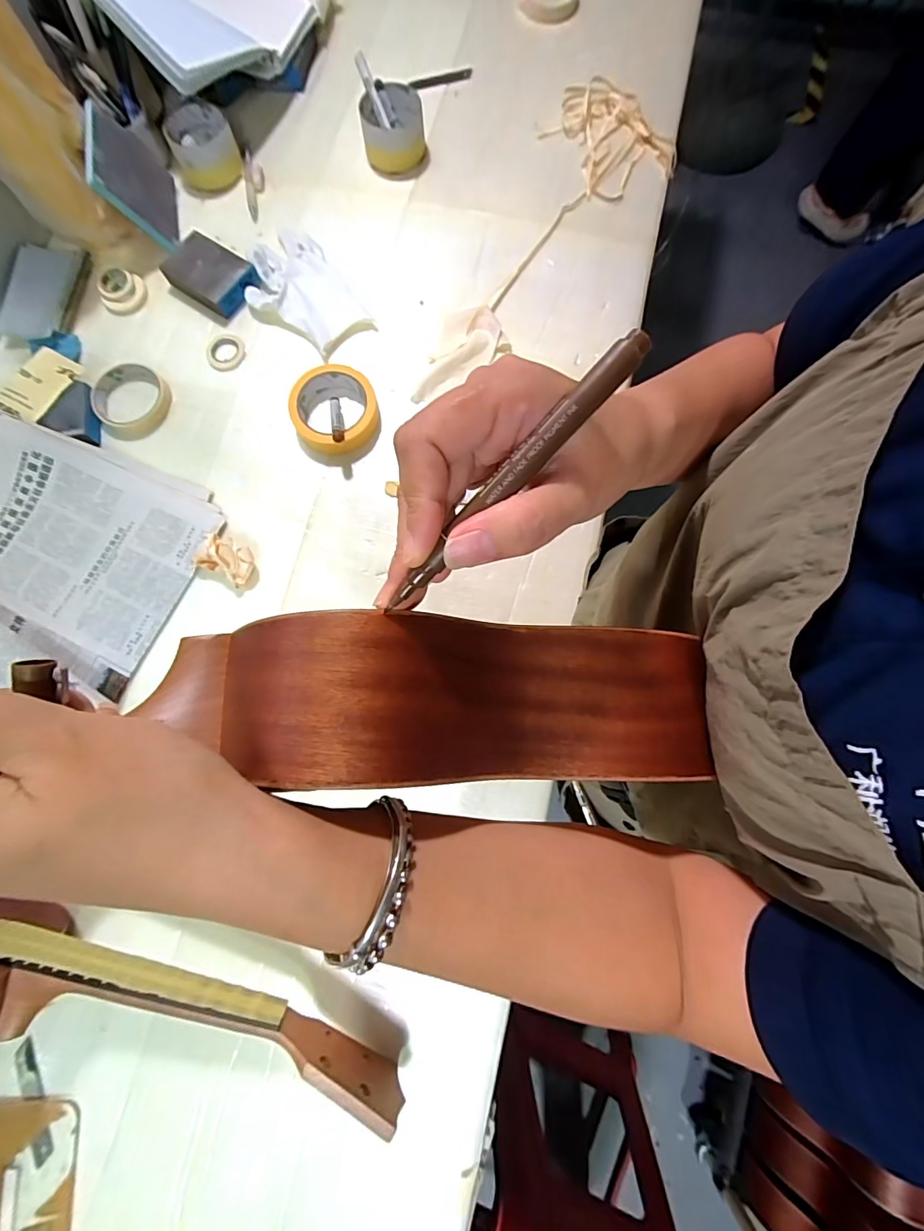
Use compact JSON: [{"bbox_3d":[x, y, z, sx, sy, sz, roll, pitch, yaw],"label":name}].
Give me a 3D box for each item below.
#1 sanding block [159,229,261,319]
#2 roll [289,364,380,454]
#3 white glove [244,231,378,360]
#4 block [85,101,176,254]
[{"bbox_3d":[-0.319,-0.436,0.585,0.113,0.024,0.073,34,82,7],"label":"sanding block"},{"bbox_3d":[-0.150,-0.243,0.542,0.099,0.029,0.101,0,80,1],"label":"roll"},{"bbox_3d":[-0.206,-0.410,0.581,0.112,0.015,0.187,-34,81,-5],"label":"white glove"},{"bbox_3d":[-0.415,-0.556,0.578,0.018,0.103,0.134,-16,76,20],"label":"block"}]

